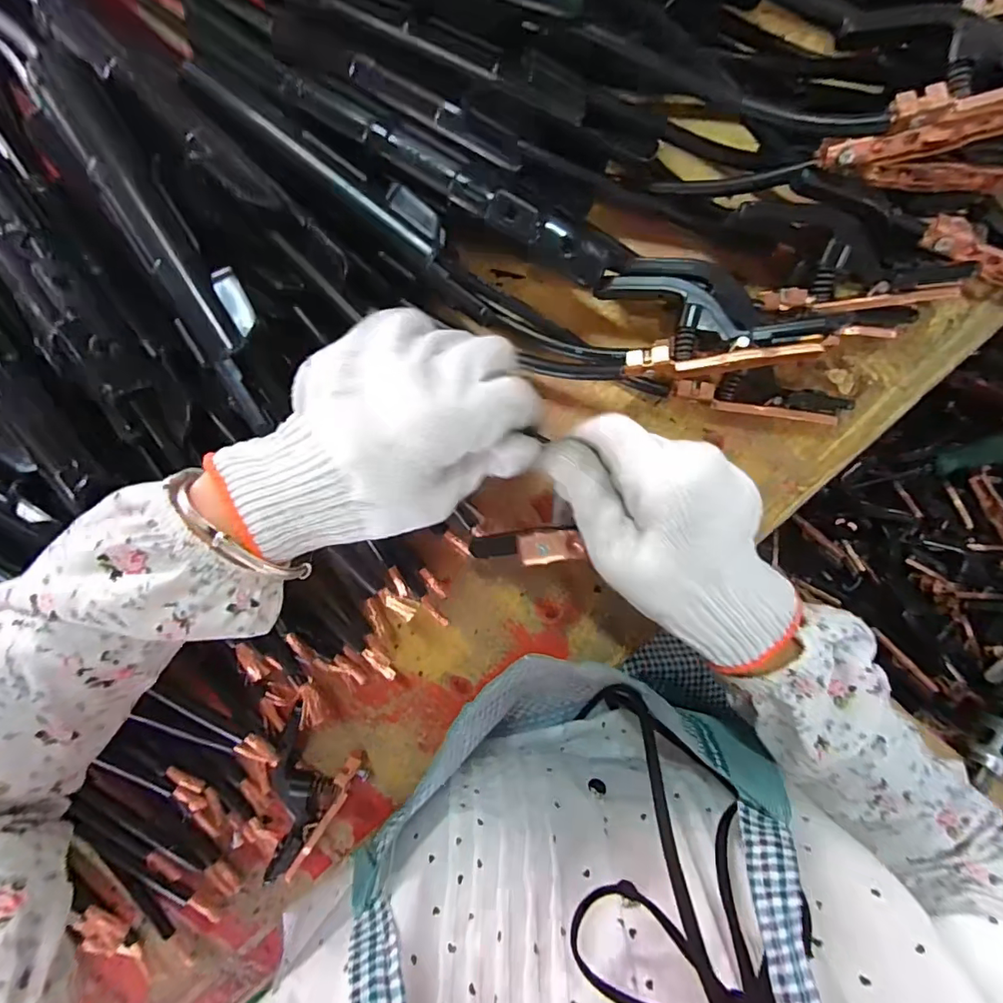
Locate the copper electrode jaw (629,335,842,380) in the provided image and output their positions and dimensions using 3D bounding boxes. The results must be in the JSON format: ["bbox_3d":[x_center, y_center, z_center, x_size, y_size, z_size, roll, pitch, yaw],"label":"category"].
[{"bbox_3d":[0.116,-0.076,0.267,0.100,0.009,0.018,-2,93,16],"label":"copper electrode jaw"}]

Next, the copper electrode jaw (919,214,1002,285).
[{"bbox_3d":[0.276,-0.134,0.292,0.093,0.027,0.017,23,94,2],"label":"copper electrode jaw"}]

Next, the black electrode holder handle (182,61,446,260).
[{"bbox_3d":[-0.096,-0.183,0.273,0.154,0.020,0.022,35,95,1],"label":"black electrode holder handle"}]

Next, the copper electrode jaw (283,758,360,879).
[{"bbox_3d":[-0.117,0.209,0.343,0.011,0.013,0.094,27,94,2],"label":"copper electrode jaw"}]

